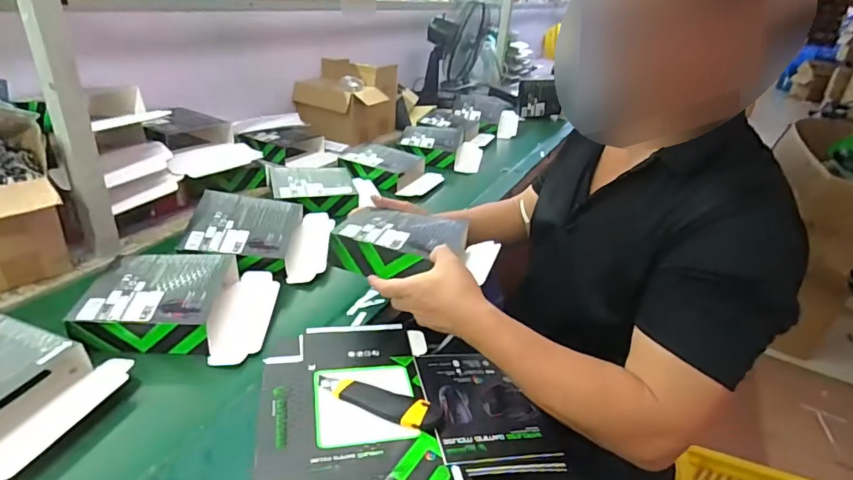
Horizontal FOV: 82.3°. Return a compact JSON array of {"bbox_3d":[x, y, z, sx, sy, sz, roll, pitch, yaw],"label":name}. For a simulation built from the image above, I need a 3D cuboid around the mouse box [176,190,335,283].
[{"bbox_3d":[-0.307,-0.010,0.910,0.249,0.083,0.196,1,30,-9],"label":"mouse box"}]

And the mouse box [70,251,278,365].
[{"bbox_3d":[-0.362,0.089,0.733,0.252,0.055,0.195,3,29,-5],"label":"mouse box"}]

